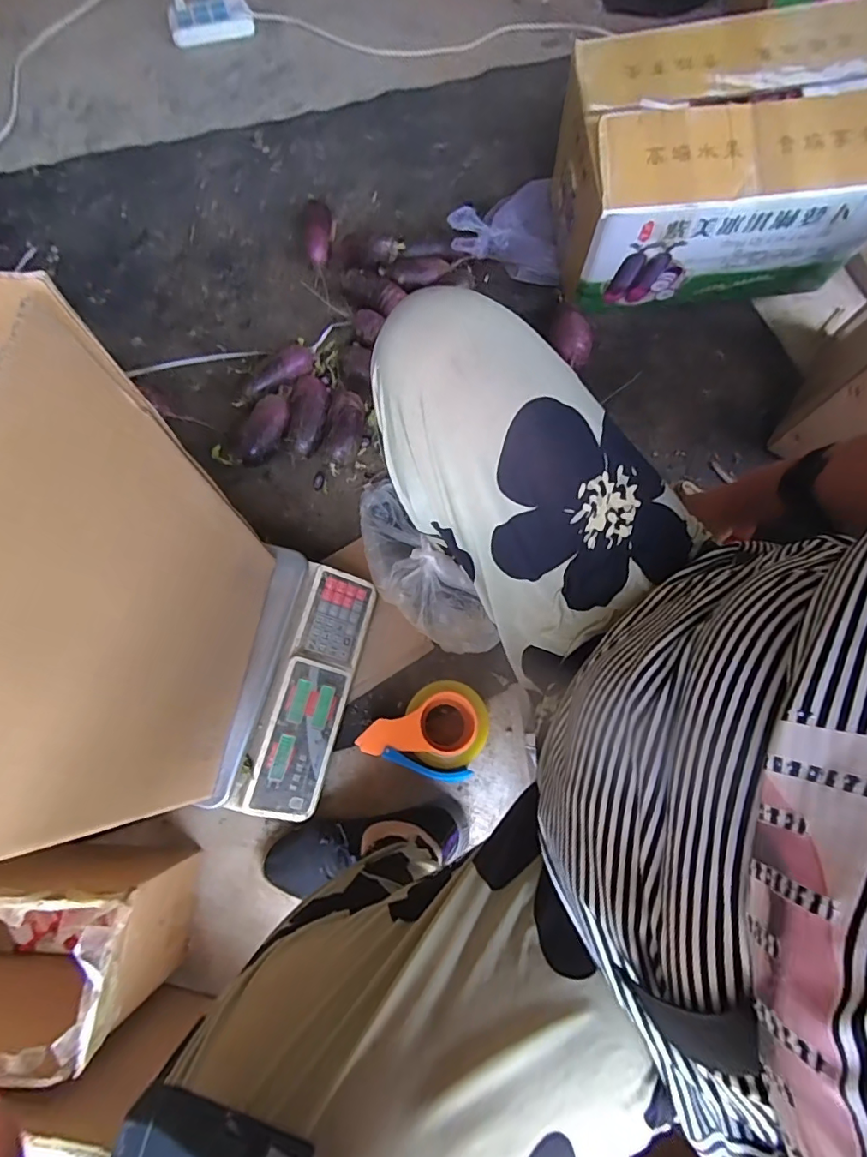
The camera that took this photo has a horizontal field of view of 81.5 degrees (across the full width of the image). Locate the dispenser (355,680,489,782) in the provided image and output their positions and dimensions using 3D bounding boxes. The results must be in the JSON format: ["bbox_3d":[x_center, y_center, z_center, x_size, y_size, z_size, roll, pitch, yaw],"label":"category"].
[{"bbox_3d":[0.002,0.204,0.699,0.142,0.069,0.128,22,73,4],"label":"dispenser"}]

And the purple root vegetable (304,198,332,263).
[{"bbox_3d":[-0.220,-0.650,0.958,0.049,0.048,0.141,-2,73,-3],"label":"purple root vegetable"}]

